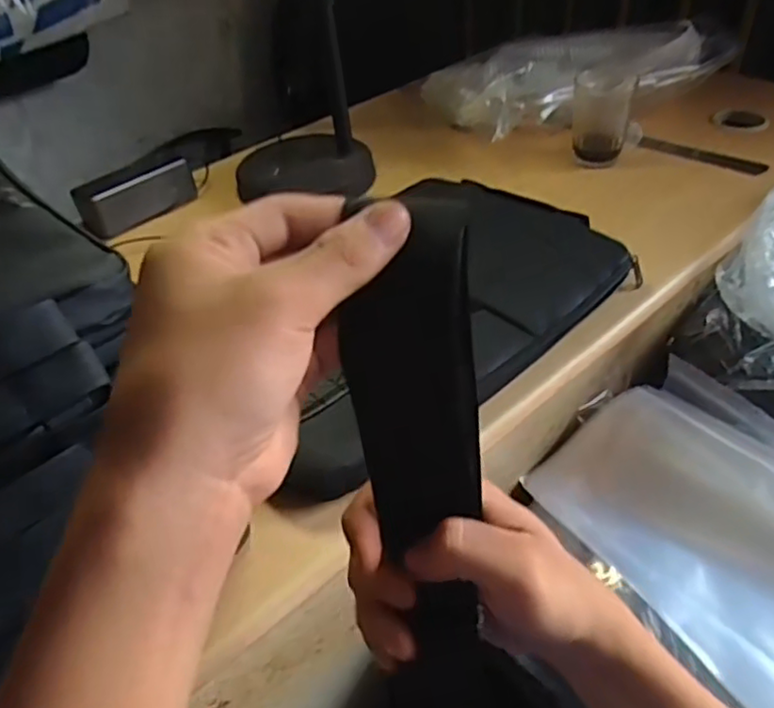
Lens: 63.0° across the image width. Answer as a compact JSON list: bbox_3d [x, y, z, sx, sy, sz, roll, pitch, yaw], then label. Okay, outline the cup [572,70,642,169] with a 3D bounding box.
[{"bbox_3d":[0.258,-0.279,0.740,0.064,0.107,0.068,-3,43,3],"label":"cup"}]

